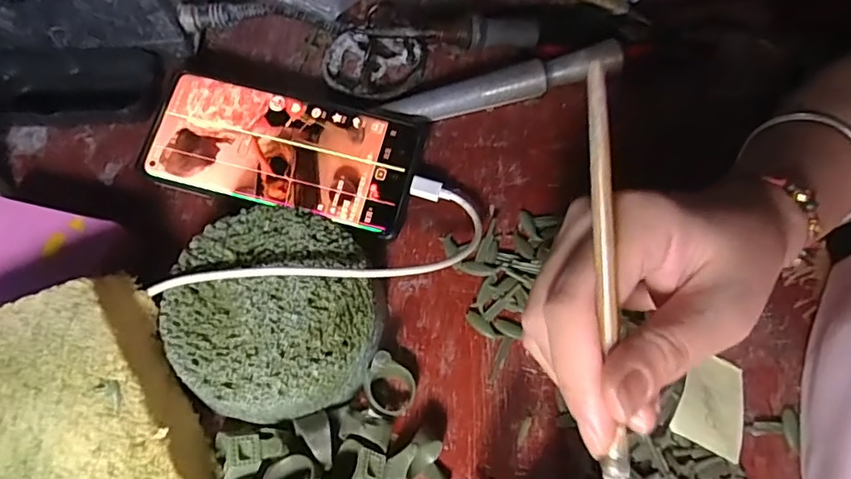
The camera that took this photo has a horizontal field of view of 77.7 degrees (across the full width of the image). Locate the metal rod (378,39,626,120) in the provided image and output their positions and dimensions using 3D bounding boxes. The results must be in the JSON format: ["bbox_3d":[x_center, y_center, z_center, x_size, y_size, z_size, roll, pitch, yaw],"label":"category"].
[{"bbox_3d":[0.056,-0.102,0.354,0.162,0.021,0.019,-17,66,-9],"label":"metal rod"}]

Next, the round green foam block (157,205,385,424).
[{"bbox_3d":[-0.075,0.039,0.272,0.100,0.046,0.100,1,64,-1],"label":"round green foam block"}]

